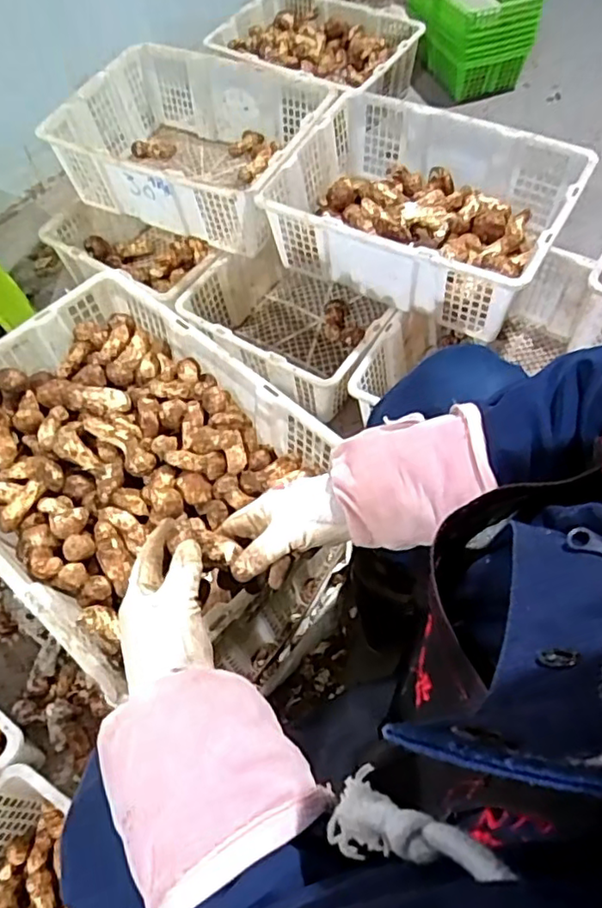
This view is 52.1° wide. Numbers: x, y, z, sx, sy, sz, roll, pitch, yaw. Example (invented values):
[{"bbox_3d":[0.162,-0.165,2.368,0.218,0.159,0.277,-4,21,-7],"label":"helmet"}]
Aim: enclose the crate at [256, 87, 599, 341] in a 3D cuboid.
[{"bbox_3d":[0.209,-0.424,1.084,0.468,0.162,0.358,26,65,17],"label":"crate"}]

